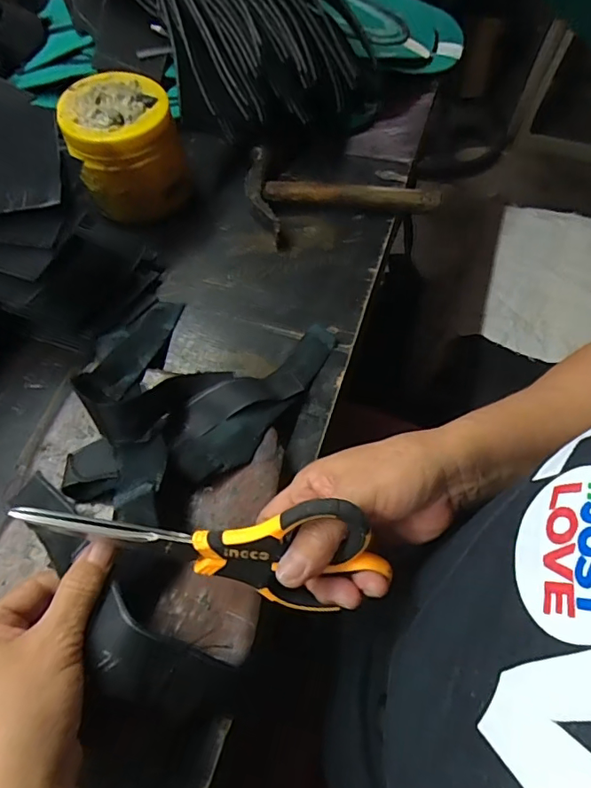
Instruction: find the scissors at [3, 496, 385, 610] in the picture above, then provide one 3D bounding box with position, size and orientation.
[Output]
[{"bbox_3d":[-0.049,0.085,0.279,0.195,0.064,0.046,4,60,4],"label":"scissors"}]

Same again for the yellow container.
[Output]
[{"bbox_3d":[-0.153,-0.220,0.472,0.093,0.102,0.096,-20,61,-11],"label":"yellow container"}]

